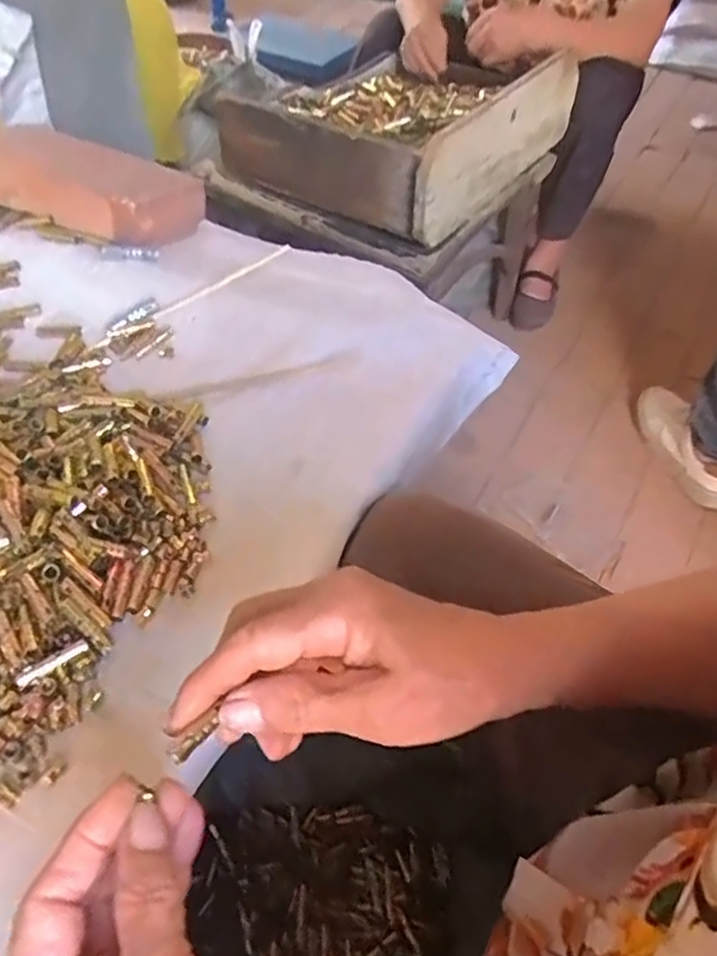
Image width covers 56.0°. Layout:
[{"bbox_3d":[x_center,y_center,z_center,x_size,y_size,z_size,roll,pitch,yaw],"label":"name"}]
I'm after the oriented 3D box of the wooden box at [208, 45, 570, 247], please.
[{"bbox_3d":[0.075,-0.575,1.062,0.369,0.150,0.470,30,54,19],"label":"wooden box"}]

